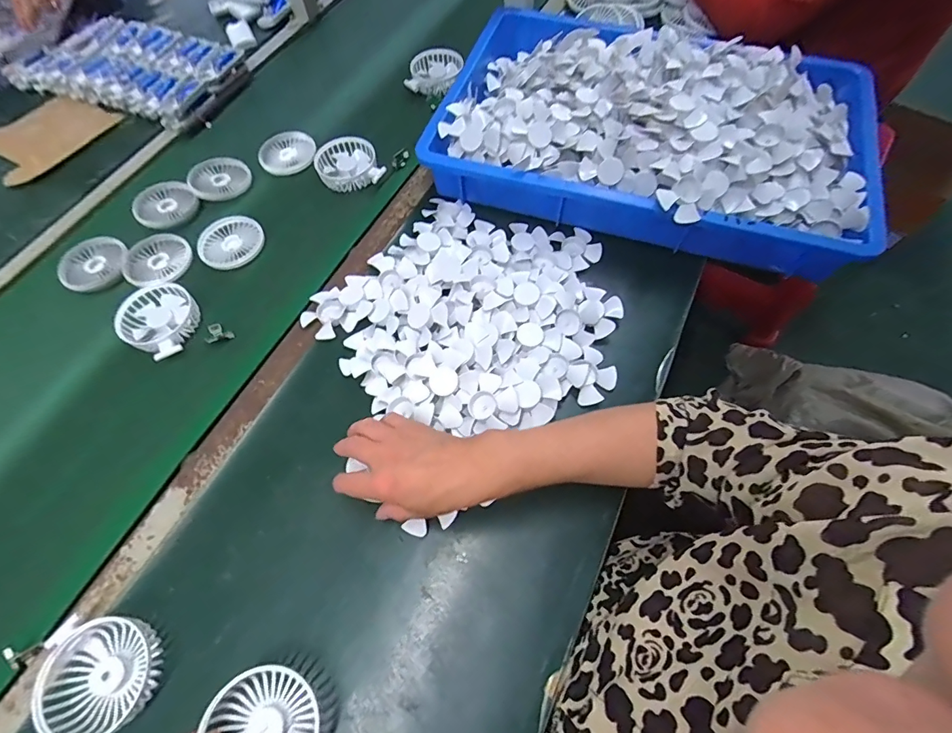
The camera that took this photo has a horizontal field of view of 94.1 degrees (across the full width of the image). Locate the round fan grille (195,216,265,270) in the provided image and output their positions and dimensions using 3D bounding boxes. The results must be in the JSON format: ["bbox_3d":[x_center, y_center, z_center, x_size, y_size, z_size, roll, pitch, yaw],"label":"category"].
[{"bbox_3d":[-0.348,-0.179,0.627,0.088,0.007,0.098,-36,68,-14],"label":"round fan grille"}]

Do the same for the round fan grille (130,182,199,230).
[{"bbox_3d":[-0.465,-0.242,0.661,0.087,0.011,0.087,-1,64,2],"label":"round fan grille"}]

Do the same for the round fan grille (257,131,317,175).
[{"bbox_3d":[-0.301,-0.341,0.707,0.076,0.021,0.078,-1,64,2],"label":"round fan grille"}]

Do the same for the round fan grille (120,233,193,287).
[{"bbox_3d":[-0.439,-0.148,0.614,0.095,0.012,0.086,27,68,15],"label":"round fan grille"}]

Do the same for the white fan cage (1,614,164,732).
[{"bbox_3d":[-0.345,0.262,0.393,0.129,0.031,0.084,29,68,16],"label":"white fan cage"}]

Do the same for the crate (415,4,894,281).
[{"bbox_3d":[0.241,-0.342,0.621,0.561,0.107,0.351,18,66,11],"label":"crate"}]

